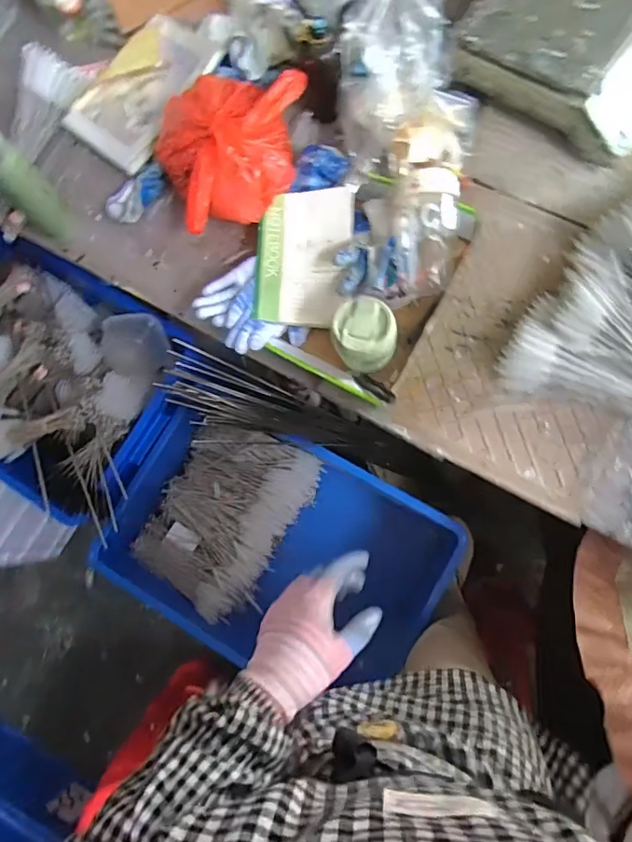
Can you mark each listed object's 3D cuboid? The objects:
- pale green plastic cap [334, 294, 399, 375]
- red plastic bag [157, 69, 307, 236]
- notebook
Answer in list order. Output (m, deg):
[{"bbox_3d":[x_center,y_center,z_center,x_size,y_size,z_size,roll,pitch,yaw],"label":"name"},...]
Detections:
[{"bbox_3d":[0.065,-0.112,0.681,0.077,0.084,0.082,-1,83,6],"label":"pale green plastic cap"},{"bbox_3d":[-0.117,-0.391,0.757,0.226,0.116,0.189,-11,82,5],"label":"red plastic bag"},{"bbox_3d":[-0.019,-0.238,0.758,0.136,0.018,0.193,3,91,7],"label":"notebook"}]

